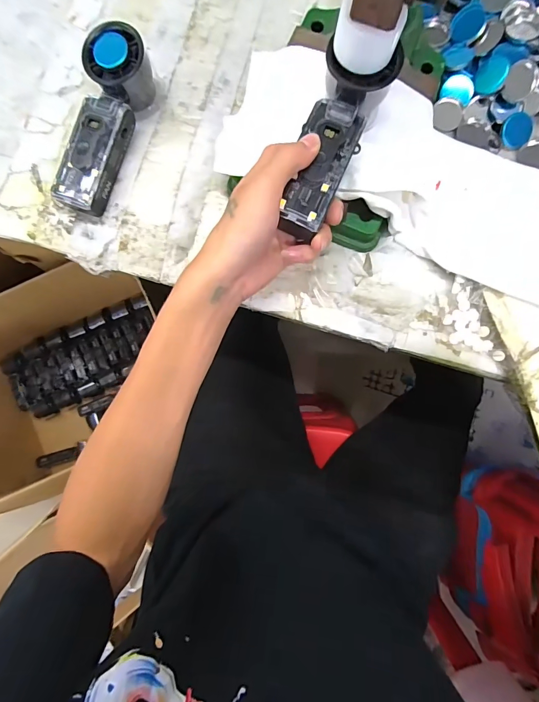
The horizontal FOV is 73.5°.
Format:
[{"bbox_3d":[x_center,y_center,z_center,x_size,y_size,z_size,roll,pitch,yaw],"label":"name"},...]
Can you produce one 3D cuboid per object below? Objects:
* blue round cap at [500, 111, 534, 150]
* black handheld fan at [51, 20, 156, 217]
[{"bbox_3d":[0.243,-0.216,0.355,0.030,0.004,0.033,0,101,1],"label":"blue round cap"},{"bbox_3d":[-0.157,-0.207,0.335,0.045,0.058,0.154,20,83,3],"label":"black handheld fan"}]

